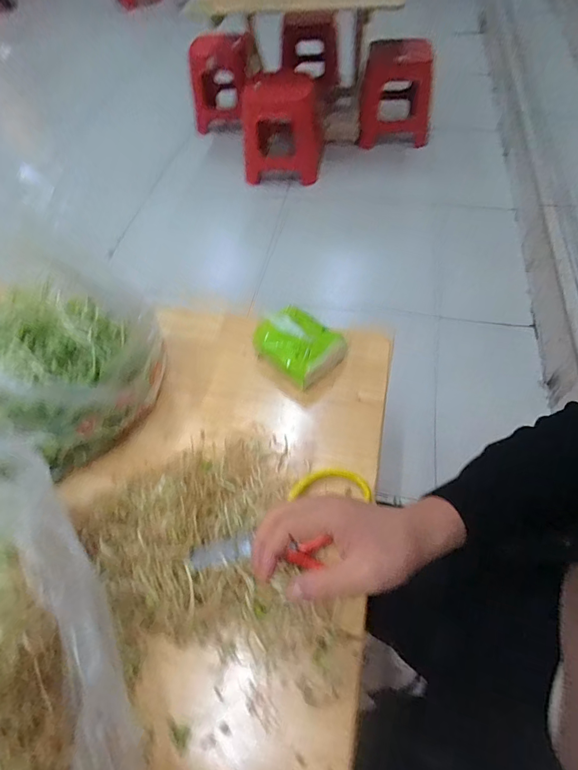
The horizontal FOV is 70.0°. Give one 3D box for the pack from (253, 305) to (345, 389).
[{"bbox_3d":[0.015,-0.056,0.555,0.093,0.060,0.106,-39,64,-20],"label":"pack"}]

